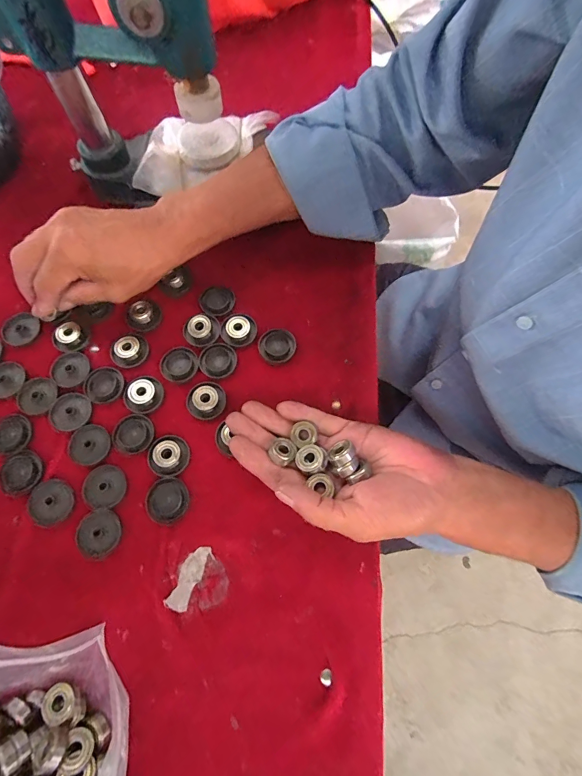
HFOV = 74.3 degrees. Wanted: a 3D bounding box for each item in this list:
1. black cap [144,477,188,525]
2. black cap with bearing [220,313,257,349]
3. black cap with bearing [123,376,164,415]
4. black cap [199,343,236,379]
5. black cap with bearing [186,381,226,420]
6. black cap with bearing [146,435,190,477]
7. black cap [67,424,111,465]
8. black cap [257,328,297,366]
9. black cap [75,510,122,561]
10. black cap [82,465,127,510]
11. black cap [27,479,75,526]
[{"bbox_3d":[-0.098,0.088,0.303,0.034,0.004,0.033,1,70,-2],"label":"black cap"},{"bbox_3d":[-0.048,-0.054,0.352,0.032,0.007,0.032,1,70,-2],"label":"black cap with bearing"},{"bbox_3d":[-0.128,0.005,0.329,0.032,0.009,0.030,1,70,-2],"label":"black cap with bearing"},{"bbox_3d":[-0.066,-0.025,0.343,0.032,0.004,0.033,1,70,-2],"label":"black cap"},{"bbox_3d":[-0.073,0.010,0.329,0.032,0.009,0.033,1,70,-2],"label":"black cap with bearing"},{"bbox_3d":[-0.100,0.054,0.312,0.033,0.008,0.033,1,70,-2],"label":"black cap with bearing"},{"bbox_3d":[-0.166,0.046,0.315,0.032,0.004,0.032,1,70,-2],"label":"black cap"},{"bbox_3d":[-0.012,-0.040,0.350,0.033,0.005,0.037,-1,70,-3],"label":"black cap"},{"bbox_3d":[-0.146,0.110,0.292,0.031,0.004,0.032,1,70,-2],"label":"black cap"},{"bbox_3d":[-0.148,0.078,0.304,0.032,0.004,0.034,1,70,-2],"label":"black cap"},{"bbox_3d":[-0.187,0.088,0.298,0.032,0.004,0.034,1,70,-2],"label":"black cap"}]

